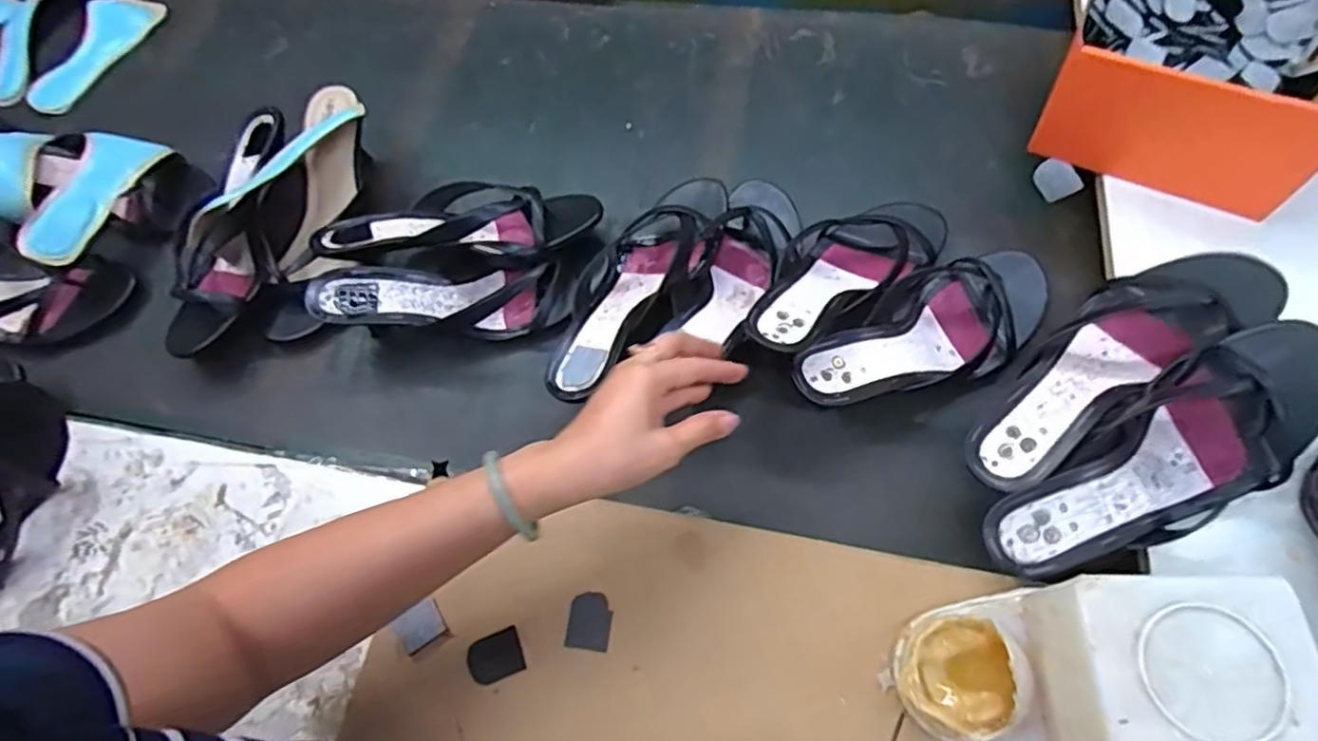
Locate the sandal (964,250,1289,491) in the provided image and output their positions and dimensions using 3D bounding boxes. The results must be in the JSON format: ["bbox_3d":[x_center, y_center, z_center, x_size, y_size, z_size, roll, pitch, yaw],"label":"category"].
[{"bbox_3d":[0.325,-0.005,0.505,0.251,0.070,0.083,-30,66,-9],"label":"sandal"}]

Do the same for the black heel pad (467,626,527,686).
[{"bbox_3d":[-0.114,0.200,0.476,0.037,0.004,0.031,-21,65,-4],"label":"black heel pad"}]

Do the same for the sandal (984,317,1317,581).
[{"bbox_3d":[0.340,0.064,0.460,0.254,0.059,0.088,-33,63,1],"label":"sandal"}]

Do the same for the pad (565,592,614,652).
[{"bbox_3d":[-0.049,0.177,0.483,0.030,0.006,0.038,6,66,8],"label":"pad"}]

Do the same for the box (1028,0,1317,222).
[{"bbox_3d":[0.487,-0.302,0.598,0.204,0.097,0.317,25,70,16],"label":"box"}]

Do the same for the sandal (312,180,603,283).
[{"bbox_3d":[-0.177,-0.132,0.627,0.245,0.069,0.094,0,65,6],"label":"sandal"}]

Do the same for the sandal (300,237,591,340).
[{"bbox_3d":[-0.171,-0.068,0.604,0.244,0.061,0.085,-12,64,0],"label":"sandal"}]

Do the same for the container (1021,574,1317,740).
[{"bbox_3d":[0.274,0.167,0.373,0.117,0.072,0.097,-3,65,4],"label":"container"}]

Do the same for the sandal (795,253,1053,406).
[{"bbox_3d":[0.218,-0.034,0.553,0.254,0.050,0.099,-23,61,-23],"label":"sandal"}]

